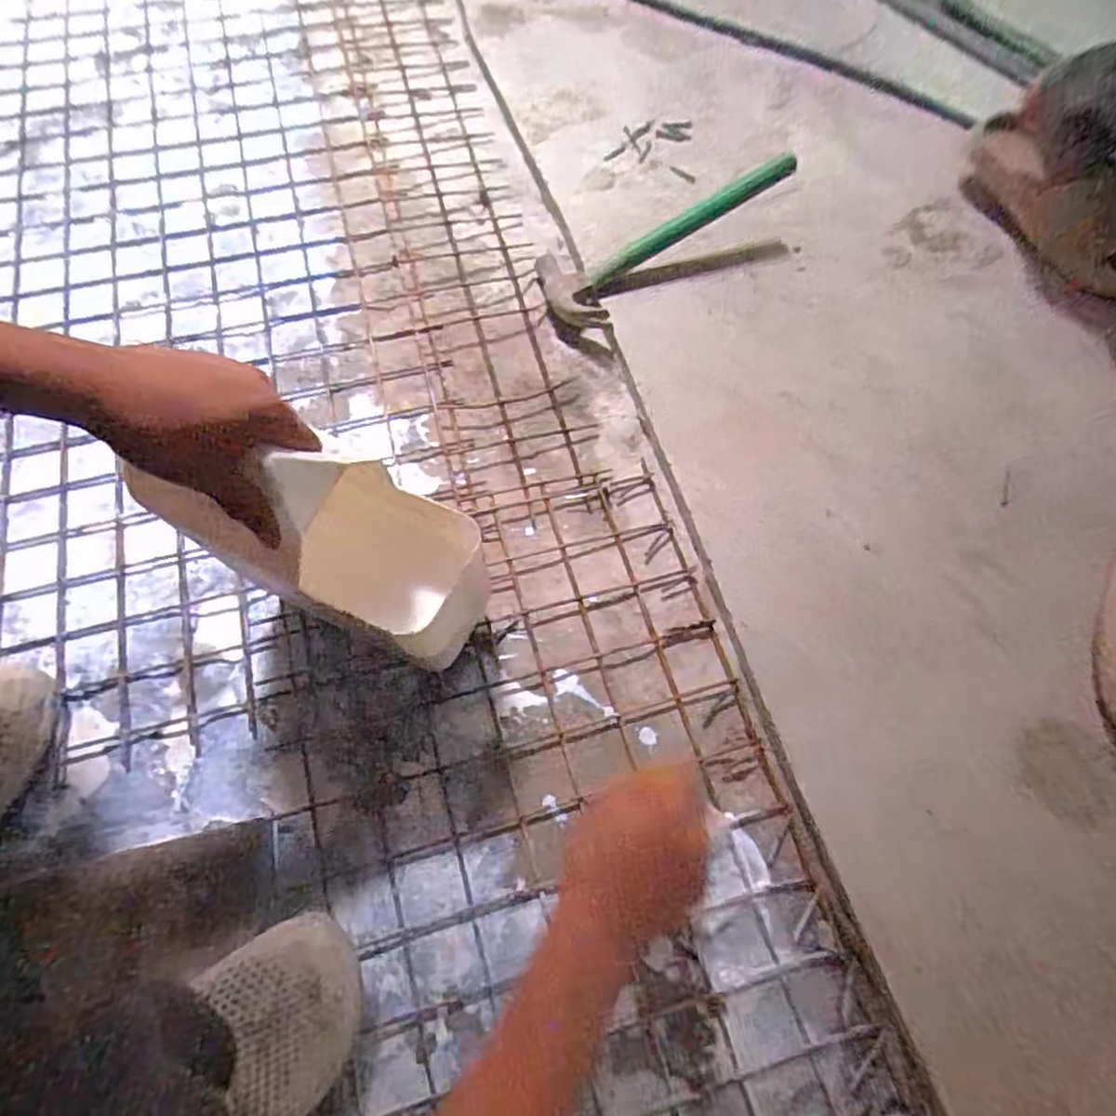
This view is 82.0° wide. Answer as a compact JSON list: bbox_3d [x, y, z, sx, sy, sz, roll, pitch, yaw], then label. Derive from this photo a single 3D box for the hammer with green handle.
[{"bbox_3d":[0.130,-0.368,0.736,0.318,0.041,0.129,-28,69,6],"label":"hammer with green handle"}]

